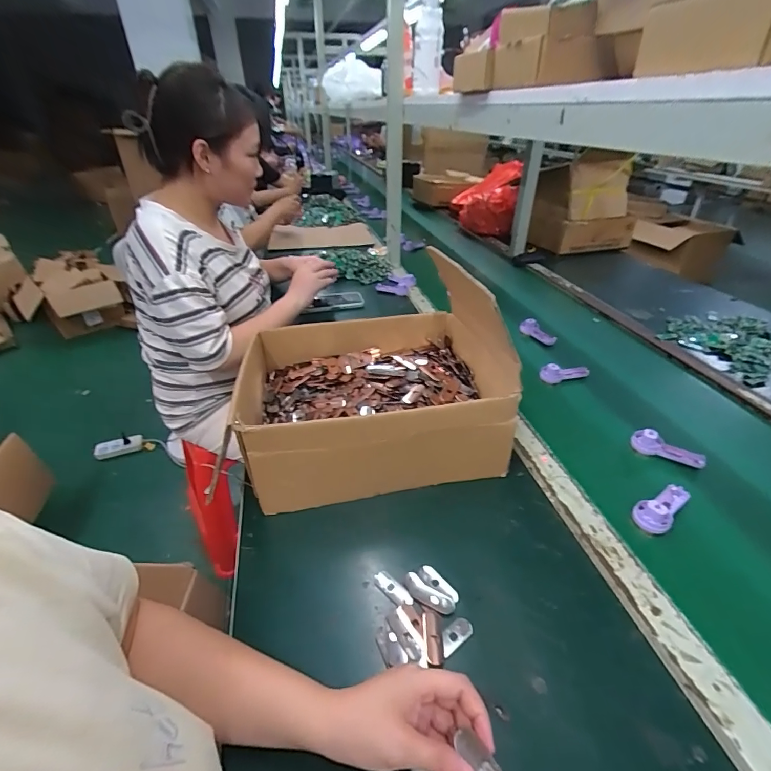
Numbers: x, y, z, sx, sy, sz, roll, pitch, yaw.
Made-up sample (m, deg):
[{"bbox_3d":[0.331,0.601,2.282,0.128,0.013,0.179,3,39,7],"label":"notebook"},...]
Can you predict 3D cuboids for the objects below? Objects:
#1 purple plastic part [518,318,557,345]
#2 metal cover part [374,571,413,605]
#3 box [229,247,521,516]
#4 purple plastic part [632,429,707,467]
[{"bbox_3d":[0.349,-0.120,0.938,0.038,0.024,0.090,-23,52,-27],"label":"purple plastic part"},{"bbox_3d":[0.008,0.224,0.451,0.048,0.004,0.017,28,45,36],"label":"metal cover part"},{"bbox_3d":[-0.011,0.014,0.646,0.383,0.138,0.301,-7,35,-6],"label":"box"},{"bbox_3d":[0.425,0.093,0.615,0.096,0.029,0.027,16,38,24],"label":"purple plastic part"}]

